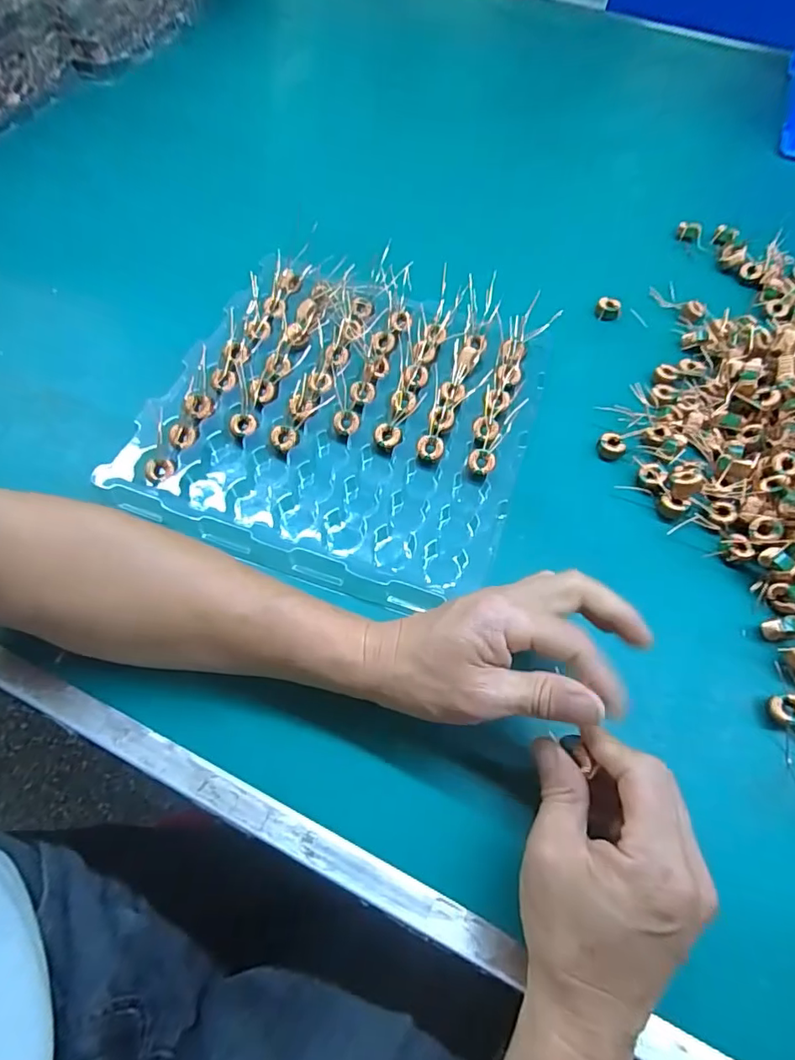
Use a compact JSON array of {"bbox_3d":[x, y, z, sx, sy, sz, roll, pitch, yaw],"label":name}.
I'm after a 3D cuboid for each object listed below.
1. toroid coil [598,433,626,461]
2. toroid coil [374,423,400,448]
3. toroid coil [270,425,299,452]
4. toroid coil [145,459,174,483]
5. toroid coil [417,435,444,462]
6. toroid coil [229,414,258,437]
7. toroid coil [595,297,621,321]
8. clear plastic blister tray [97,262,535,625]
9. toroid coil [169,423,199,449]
[{"bbox_3d":[0.176,-0.068,0.419,0.021,0.012,0.018,34,67,12],"label":"toroid coil"},{"bbox_3d":[-0.008,-0.076,0.406,0.020,0.006,0.018,10,64,1],"label":"toroid coil"},{"bbox_3d":[-0.088,-0.072,0.398,0.023,0.010,0.016,24,65,8],"label":"toroid coil"},{"bbox_3d":[-0.177,-0.045,0.378,0.020,0.010,0.015,-20,67,-13],"label":"toroid coil"},{"bbox_3d":[0.026,-0.066,0.401,0.021,0.007,0.017,10,64,1],"label":"toroid coil"},{"bbox_3d":[-0.122,-0.083,0.404,0.021,0.006,0.018,1,64,-3],"label":"toroid coil"},{"bbox_3d":[0.206,-0.217,0.497,0.023,0.010,0.021,4,64,-2],"label":"toroid coil"},{"bbox_3d":[-0.041,-0.094,0.414,0.282,0.024,0.272,18,64,5],"label":"clear plastic blister tray"},{"bbox_3d":[-0.164,-0.072,0.391,0.018,0.009,0.020,34,67,12],"label":"toroid coil"}]

